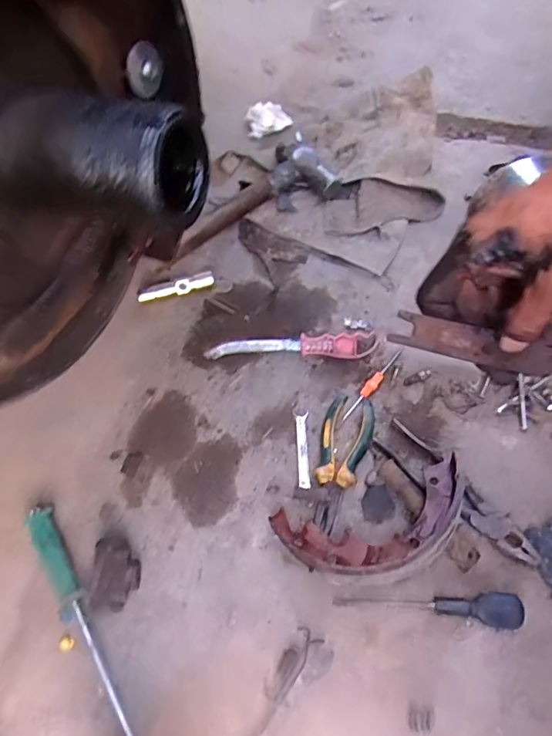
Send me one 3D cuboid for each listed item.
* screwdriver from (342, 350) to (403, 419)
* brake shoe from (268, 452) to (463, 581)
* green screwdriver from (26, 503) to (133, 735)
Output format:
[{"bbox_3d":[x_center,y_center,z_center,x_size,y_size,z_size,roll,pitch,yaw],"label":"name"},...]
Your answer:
[{"bbox_3d":[0.119,0.021,0.603,0.015,0.014,0.112,41,70,20],"label":"screwdriver"},{"bbox_3d":[0.101,0.161,0.497,0.198,0.055,0.093,-13,62,-5],"label":"brake shoe"},{"bbox_3d":[-0.195,0.237,0.476,0.023,0.033,0.228,-27,64,-12],"label":"green screwdriver"}]

